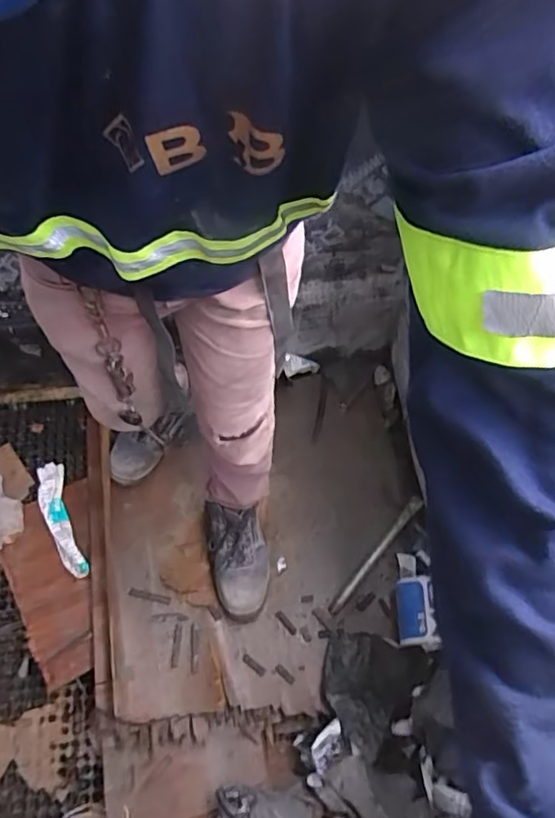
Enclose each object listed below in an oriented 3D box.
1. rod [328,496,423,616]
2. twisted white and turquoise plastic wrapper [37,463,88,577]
[{"bbox_3d":[0.212,0.312,1.237,0.021,0.016,0.314,36,66,18],"label":"rod"},{"bbox_3d":[-0.480,0.240,1.266,0.067,0.043,0.299,-21,63,-12],"label":"twisted white and turquoise plastic wrapper"}]

